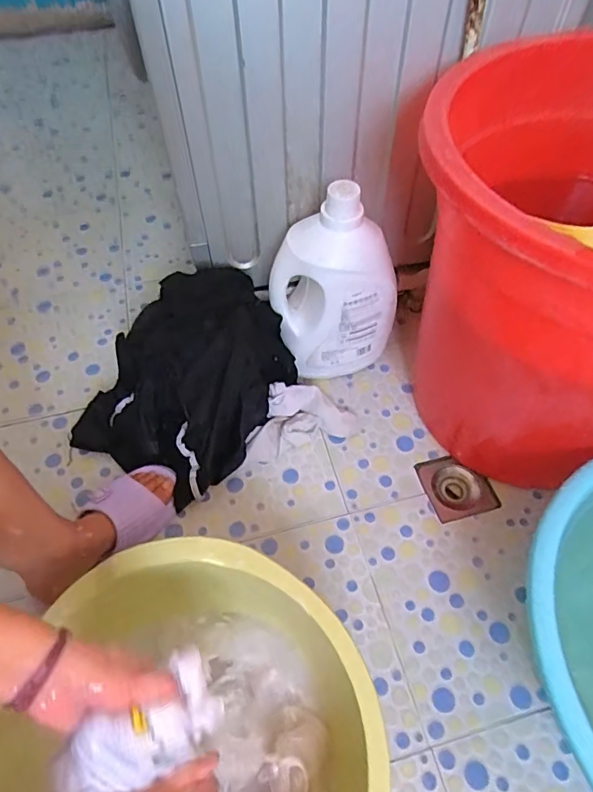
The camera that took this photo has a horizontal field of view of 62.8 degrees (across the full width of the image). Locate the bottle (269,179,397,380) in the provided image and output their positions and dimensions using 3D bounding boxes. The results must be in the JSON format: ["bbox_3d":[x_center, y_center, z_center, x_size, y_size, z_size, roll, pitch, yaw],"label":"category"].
[{"bbox_3d":[0.057,-0.150,0.778,0.185,0.336,0.114,17,58,12],"label":"bottle"}]

